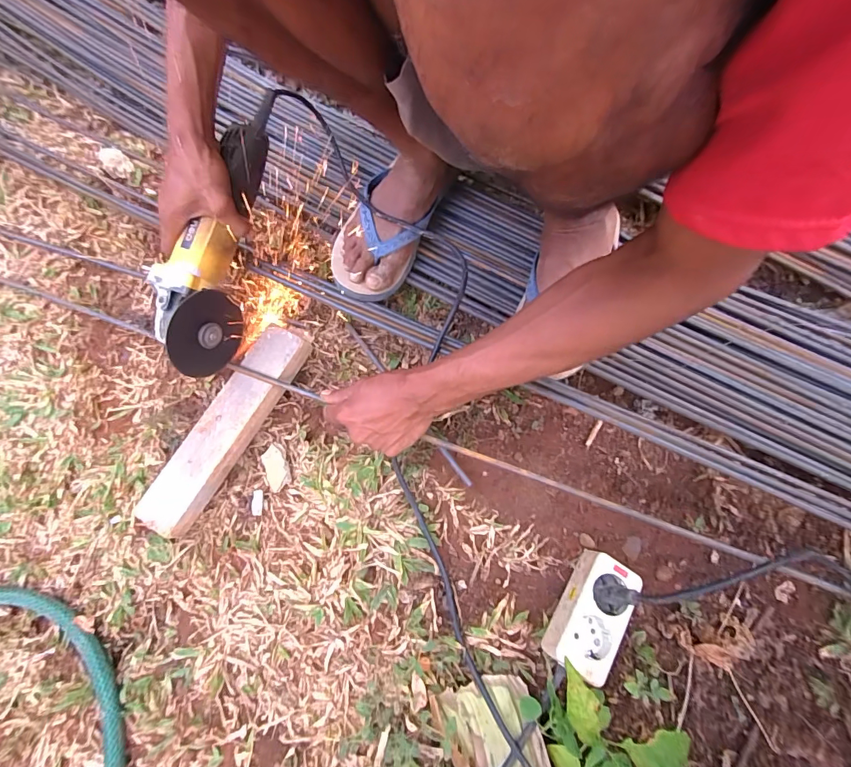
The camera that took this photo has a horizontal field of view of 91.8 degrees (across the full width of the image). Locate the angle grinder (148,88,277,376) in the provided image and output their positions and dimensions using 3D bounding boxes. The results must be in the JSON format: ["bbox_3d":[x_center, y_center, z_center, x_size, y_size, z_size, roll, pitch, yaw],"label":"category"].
[{"bbox_3d":[-0.247,-0.180,0.484,0.076,0.080,0.334,10,84,6],"label":"angle grinder"}]

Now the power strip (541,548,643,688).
[{"bbox_3d":[0.171,0.235,0.423,0.058,0.050,0.111,31,74,12],"label":"power strip"}]

